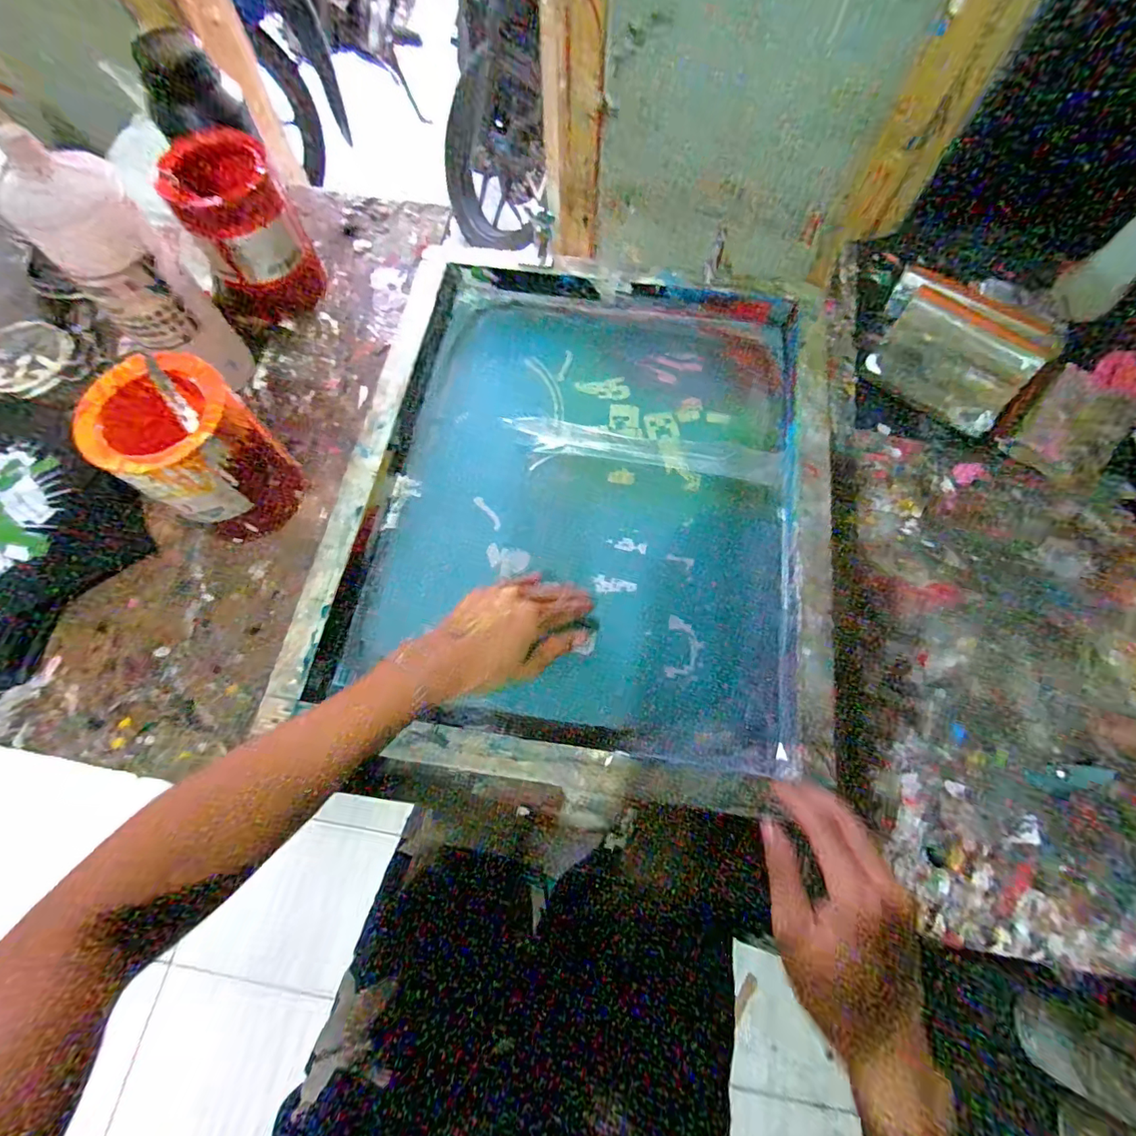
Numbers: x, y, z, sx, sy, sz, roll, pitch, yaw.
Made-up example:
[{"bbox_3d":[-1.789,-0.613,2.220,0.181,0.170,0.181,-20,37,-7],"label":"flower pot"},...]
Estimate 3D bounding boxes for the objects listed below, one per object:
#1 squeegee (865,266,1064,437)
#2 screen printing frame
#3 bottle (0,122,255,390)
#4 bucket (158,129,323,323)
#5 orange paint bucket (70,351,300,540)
[{"bbox_3d":[0.397,-0.228,0.548,0.157,0.039,0.118,39,106,13],"label":"squeegee"},{"bbox_3d":[0.021,-0.079,0.508,0.448,0.050,0.533,9,70,3],"label":"screen printing frame"},{"bbox_3d":[-0.384,-0.253,0.477,0.079,0.231,0.070,-43,74,-15],"label":"bottle"},{"bbox_3d":[-0.345,-0.361,0.563,0.110,0.145,0.108,-23,72,-8],"label":"bucket"},{"bbox_3d":[-0.323,-0.100,0.468,0.104,0.139,0.105,0,70,0],"label":"orange paint bucket"}]

